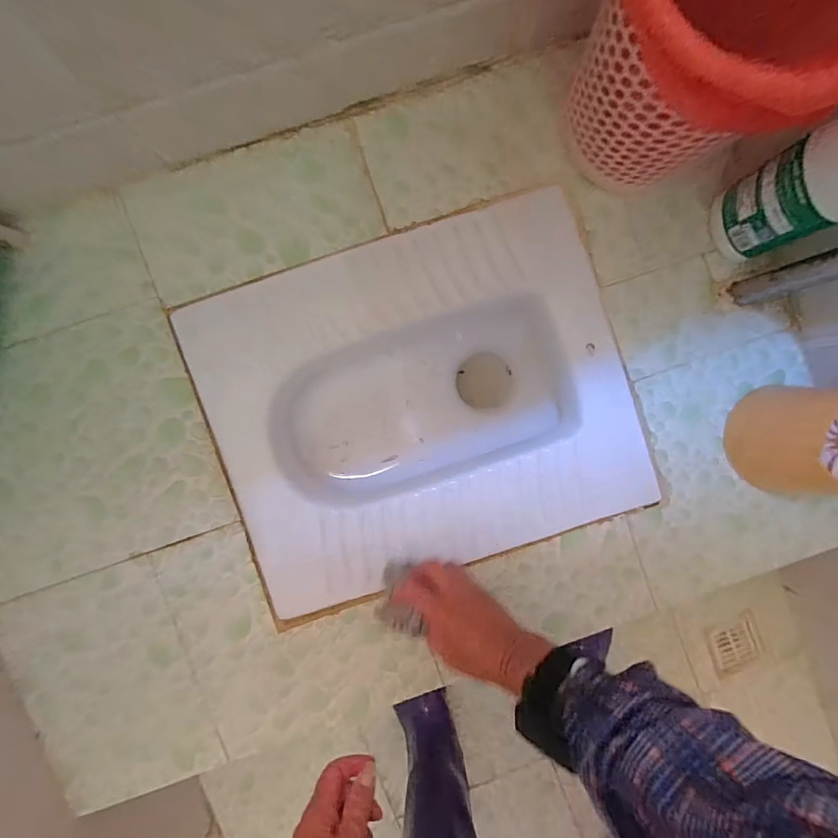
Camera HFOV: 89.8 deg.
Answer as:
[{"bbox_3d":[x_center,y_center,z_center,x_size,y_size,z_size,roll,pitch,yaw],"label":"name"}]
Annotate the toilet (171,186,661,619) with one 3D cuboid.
[{"bbox_3d":[0.000,-0.020,0.594,0.510,0.148,0.417,-17,93,0],"label":"toilet"}]

